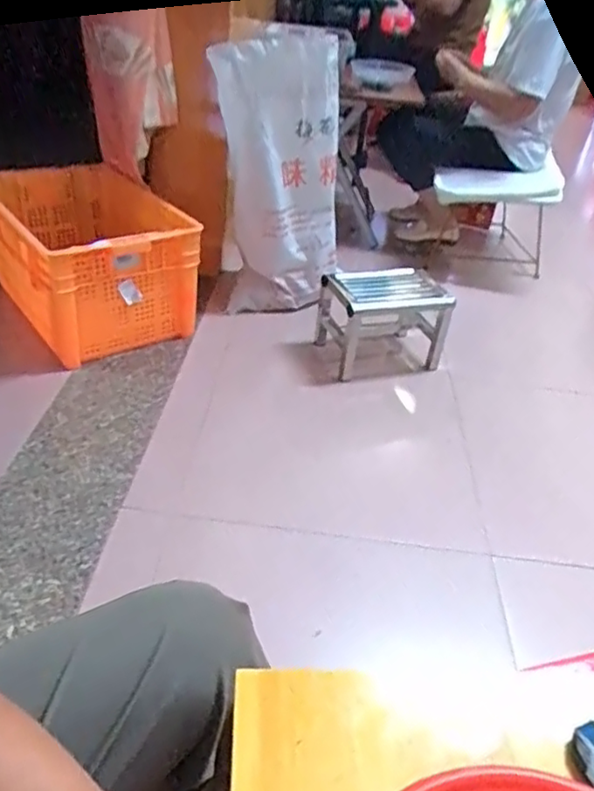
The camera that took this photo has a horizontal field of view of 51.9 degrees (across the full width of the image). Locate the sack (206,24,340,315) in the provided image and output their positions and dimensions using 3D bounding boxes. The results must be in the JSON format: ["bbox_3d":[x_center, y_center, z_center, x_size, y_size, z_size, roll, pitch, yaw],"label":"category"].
[{"bbox_3d":[-0.069,-0.604,1.757,0.392,0.753,0.304,8,36,1],"label":"sack"}]

